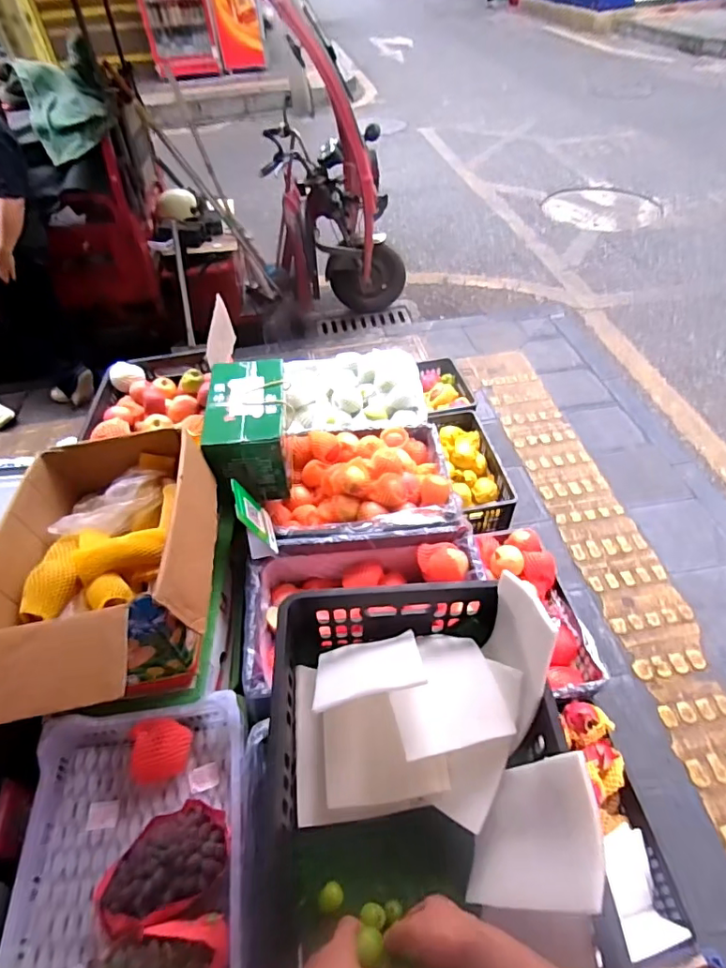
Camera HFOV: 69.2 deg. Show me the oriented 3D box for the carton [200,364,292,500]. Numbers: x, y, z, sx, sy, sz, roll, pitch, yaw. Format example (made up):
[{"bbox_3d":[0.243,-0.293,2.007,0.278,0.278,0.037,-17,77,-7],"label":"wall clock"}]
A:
[{"bbox_3d":[-0.264,-0.119,1.277,0.178,0.214,0.320,-7,47,-2],"label":"carton"}]

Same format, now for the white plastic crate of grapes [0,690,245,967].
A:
[{"bbox_3d":[-0.349,0.575,0.794,0.336,0.120,0.453,-8,47,-3],"label":"white plastic crate of grapes"}]

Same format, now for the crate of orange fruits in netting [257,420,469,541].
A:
[{"bbox_3d":[-0.004,-0.003,1.317,0.454,0.139,0.363,-2,45,-6],"label":"crate of orange fruits in netting"}]

